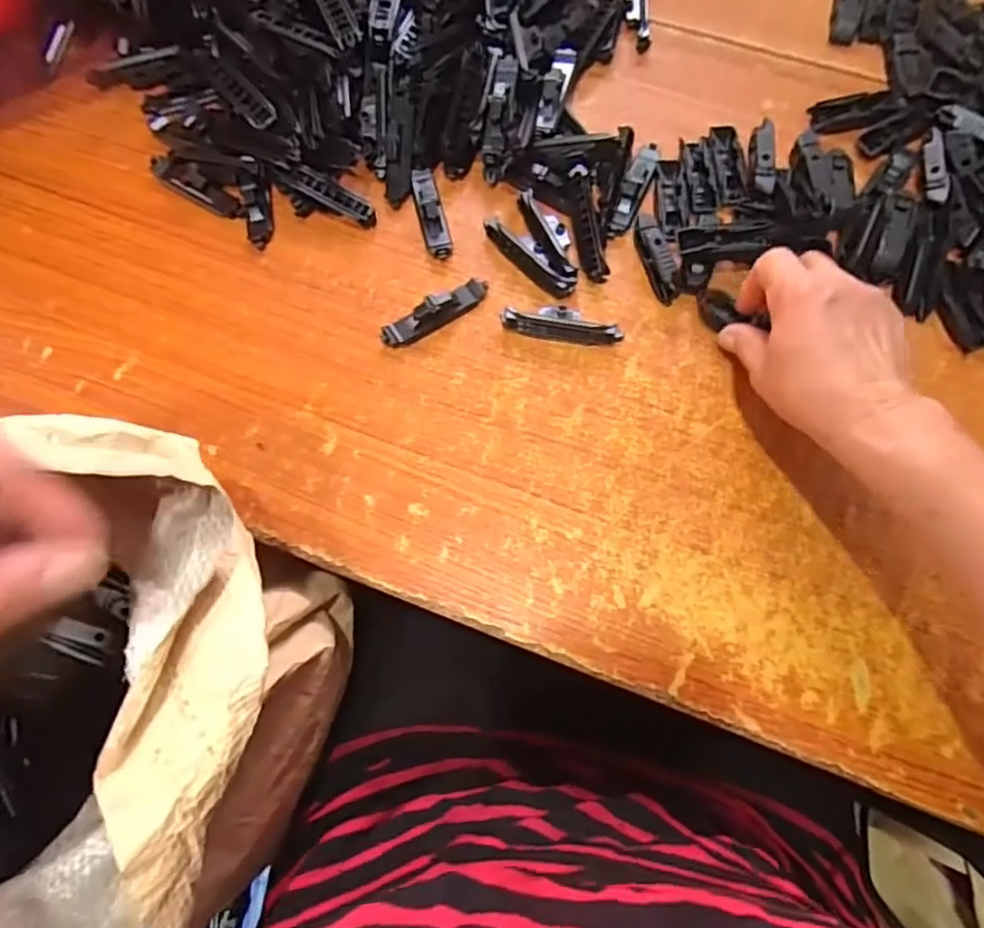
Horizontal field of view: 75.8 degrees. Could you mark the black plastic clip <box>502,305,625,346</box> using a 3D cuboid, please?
[{"bbox_3d":[0.049,-0.099,0.436,0.081,0.017,0.023,9,74,4],"label":"black plastic clip"}]

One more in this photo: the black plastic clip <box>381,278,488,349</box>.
[{"bbox_3d":[-0.039,-0.106,0.439,0.080,0.019,0.016,-30,75,-7],"label":"black plastic clip"}]

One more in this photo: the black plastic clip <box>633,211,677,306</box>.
[{"bbox_3d":[0.115,-0.145,0.445,0.016,0.021,0.062,-14,74,-3],"label":"black plastic clip"}]

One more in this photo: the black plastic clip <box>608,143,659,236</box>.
[{"bbox_3d":[0.104,-0.205,0.464,0.019,0.007,0.080,22,75,7],"label":"black plastic clip"}]

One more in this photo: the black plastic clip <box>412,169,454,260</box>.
[{"bbox_3d":[-0.045,-0.187,0.463,0.019,0.017,0.076,-14,74,-3],"label":"black plastic clip"}]

